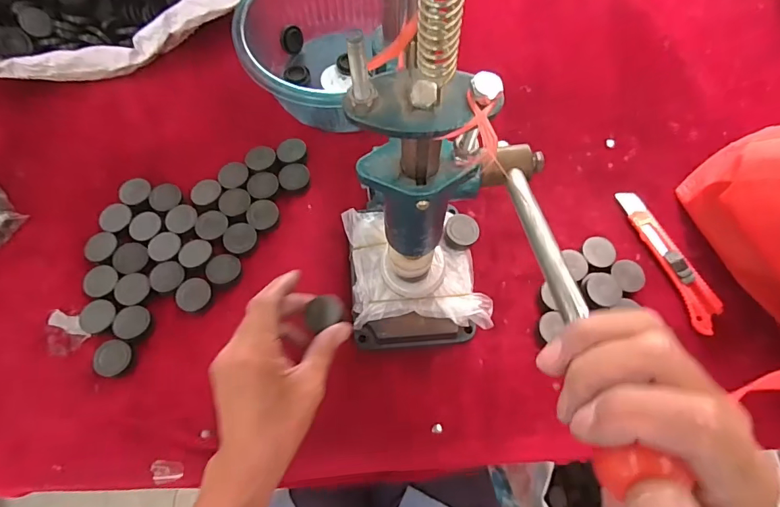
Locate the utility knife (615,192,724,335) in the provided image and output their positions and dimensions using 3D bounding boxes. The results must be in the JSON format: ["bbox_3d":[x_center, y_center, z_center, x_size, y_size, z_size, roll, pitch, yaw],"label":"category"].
[{"bbox_3d":[0.284,0.003,0.452,0.031,0.011,0.156,-17,69,-8],"label":"utility knife"}]

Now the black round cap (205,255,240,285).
[{"bbox_3d":[-0.165,0.015,0.442,0.032,0.004,0.030,3,76,-13],"label":"black round cap"}]

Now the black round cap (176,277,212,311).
[{"bbox_3d":[-0.192,0.040,0.435,0.031,0.004,0.031,2,80,-9],"label":"black round cap"}]

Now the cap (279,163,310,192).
[{"bbox_3d":[-0.103,-0.082,0.482,0.032,0.005,0.031,0,68,-1],"label":"cap"}]

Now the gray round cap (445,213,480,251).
[{"bbox_3d":[0.069,-0.021,0.430,0.031,0.008,0.035,23,69,8],"label":"gray round cap"}]

